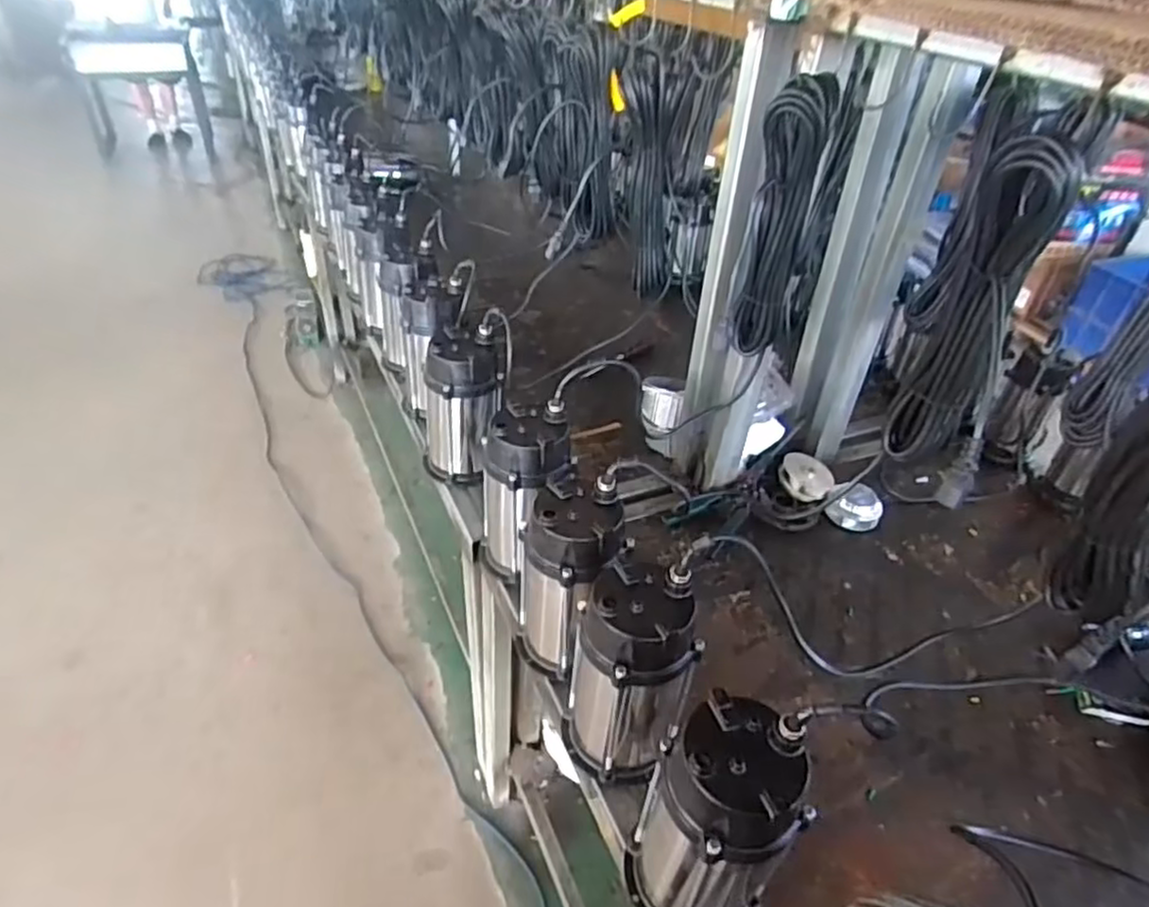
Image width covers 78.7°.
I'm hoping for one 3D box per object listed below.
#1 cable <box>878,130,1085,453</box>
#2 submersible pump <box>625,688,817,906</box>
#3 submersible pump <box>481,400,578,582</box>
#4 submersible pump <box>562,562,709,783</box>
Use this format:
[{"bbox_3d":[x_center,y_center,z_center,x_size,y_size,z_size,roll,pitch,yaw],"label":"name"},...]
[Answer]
[{"bbox_3d":[0.379,-0.135,0.677,0.093,0.325,0.077,21,41,20],"label":"cable"},{"bbox_3d":[0.133,0.362,0.672,0.135,0.260,0.119,24,42,24],"label":"submersible pump"},{"bbox_3d":[-0.072,0.058,1.036,0.117,0.265,0.111,3,38,-2],"label":"submersible pump"},{"bbox_3d":[0.066,0.243,0.811,0.133,0.249,0.156,8,38,4],"label":"submersible pump"}]

